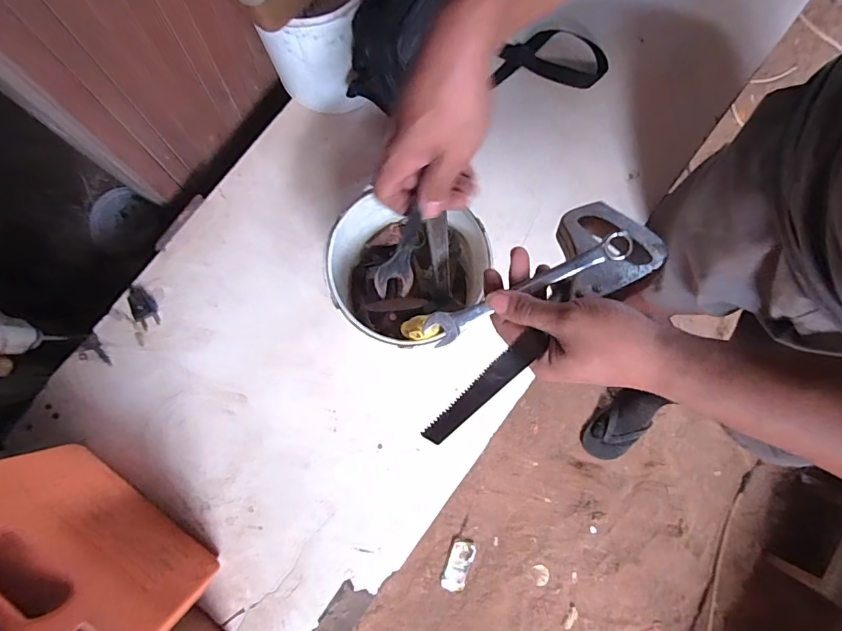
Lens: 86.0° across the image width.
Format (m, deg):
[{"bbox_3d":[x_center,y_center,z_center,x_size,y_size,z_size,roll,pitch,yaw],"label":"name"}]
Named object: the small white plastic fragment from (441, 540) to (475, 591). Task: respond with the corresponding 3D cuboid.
[{"bbox_3d":[0.095,0.633,1.146,0.058,0.022,0.121,22,81,1],"label":"small white plastic fragment"}]

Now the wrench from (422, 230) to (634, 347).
[{"bbox_3d":[0.086,-0.021,0.363,0.176,0.015,0.026,-23,77,3],"label":"wrench"}]

